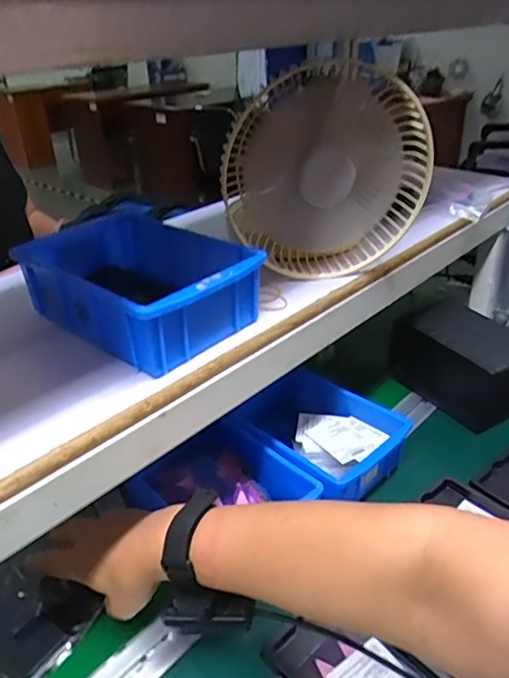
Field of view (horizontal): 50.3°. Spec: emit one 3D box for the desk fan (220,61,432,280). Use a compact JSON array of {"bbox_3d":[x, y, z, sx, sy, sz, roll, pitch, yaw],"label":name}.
[{"bbox_3d":[0.068,-0.158,0.540,0.194,0.200,0.067,-6,31,-4],"label":"desk fan"}]

